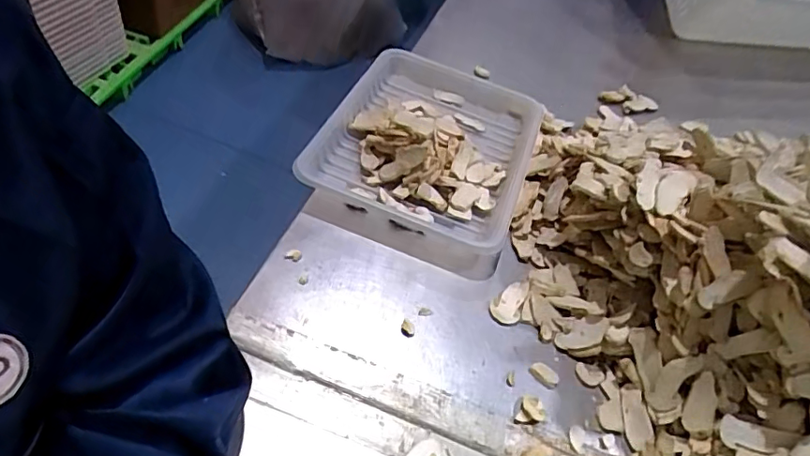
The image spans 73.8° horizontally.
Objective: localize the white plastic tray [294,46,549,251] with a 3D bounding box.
[{"bbox_3d":[0.028,-0.096,0.575,0.207,0.037,0.280,21,48,5],"label":"white plastic tray"}]

